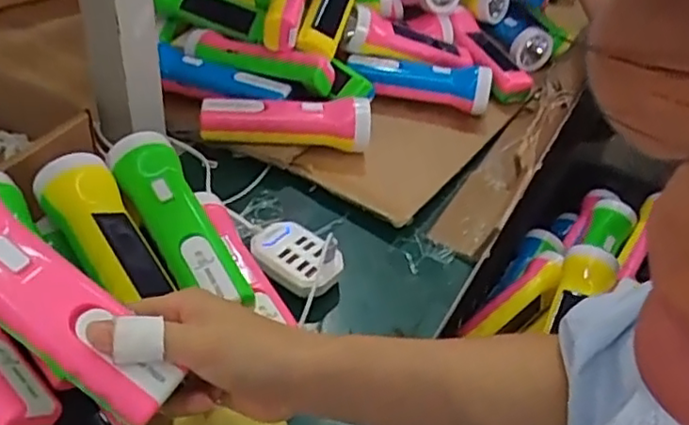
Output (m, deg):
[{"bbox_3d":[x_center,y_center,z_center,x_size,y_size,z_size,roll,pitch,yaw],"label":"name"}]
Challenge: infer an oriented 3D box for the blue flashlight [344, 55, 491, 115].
[{"bbox_3d":[0.083,-0.148,0.719,0.152,0.042,0.040,10,40,4],"label":"blue flashlight"}]

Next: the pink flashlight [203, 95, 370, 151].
[{"bbox_3d":[-0.056,-0.090,0.631,0.160,0.042,0.041,3,40,-5],"label":"pink flashlight"}]

